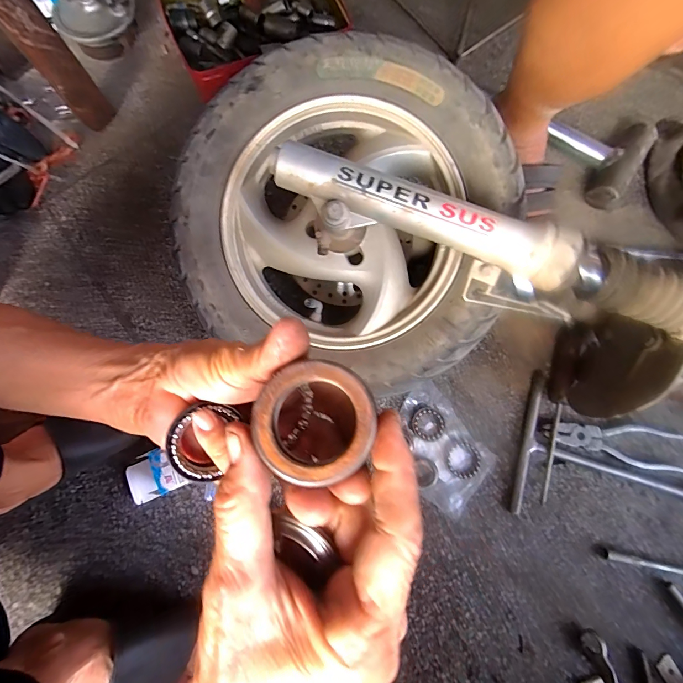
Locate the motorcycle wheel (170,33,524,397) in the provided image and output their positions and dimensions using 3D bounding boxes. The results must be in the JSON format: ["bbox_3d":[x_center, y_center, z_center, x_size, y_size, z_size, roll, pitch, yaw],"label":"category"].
[{"bbox_3d":[-0.003,-0.122,0.387,0.366,0.100,0.362,18,99,2],"label":"motorcycle wheel"}]

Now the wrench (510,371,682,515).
[{"bbox_3d":[0.379,0.171,0.474,0.293,0.019,0.181,17,78,4],"label":"wrench"}]

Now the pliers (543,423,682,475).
[{"bbox_3d":[0.364,0.139,0.483,0.190,0.017,0.050,7,77,1],"label":"pliers"}]

